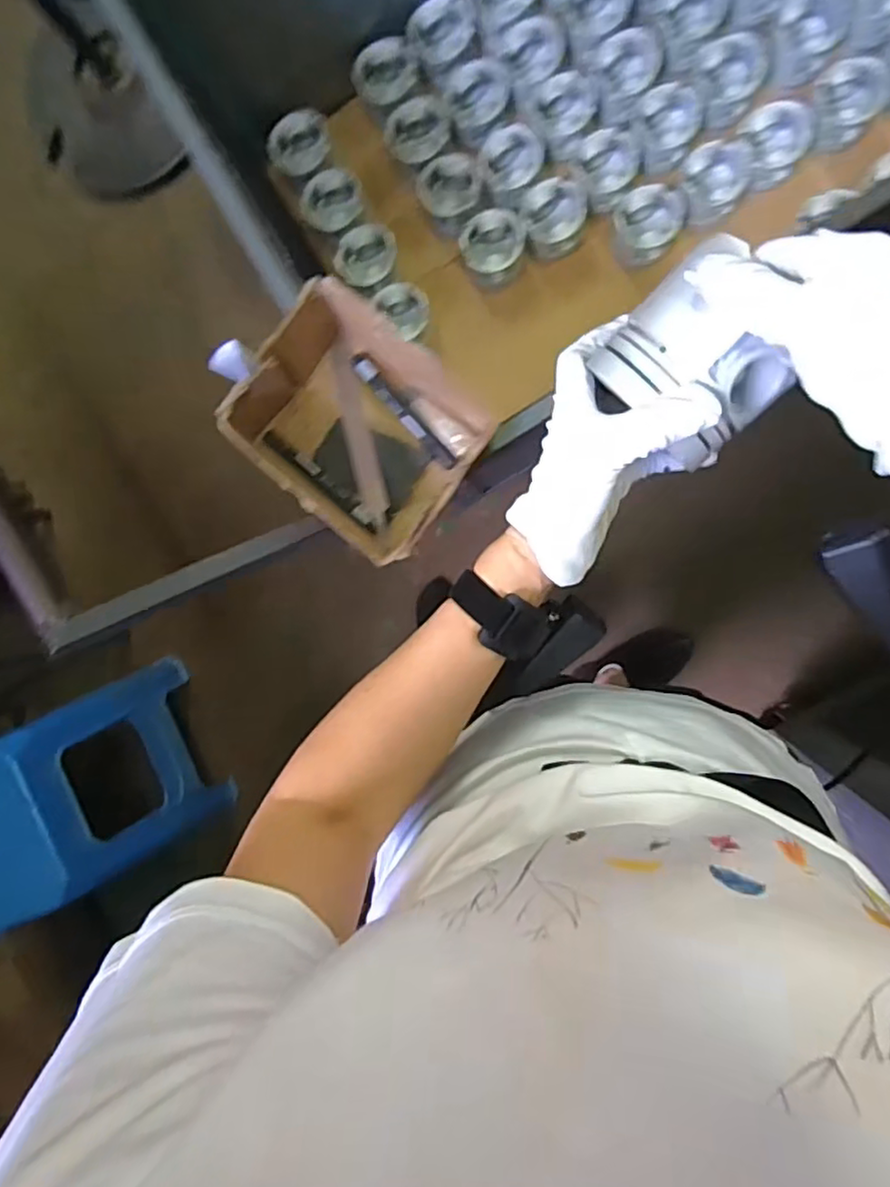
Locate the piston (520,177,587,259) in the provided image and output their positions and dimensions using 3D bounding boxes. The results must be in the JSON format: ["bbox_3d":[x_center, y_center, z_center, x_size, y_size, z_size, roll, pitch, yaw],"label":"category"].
[{"bbox_3d":[0.169,-0.584,1.004,0.093,0.079,0.094,-7,93,8],"label":"piston"}]

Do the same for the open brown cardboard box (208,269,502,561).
[{"bbox_3d":[-0.073,-0.151,0.587,0.211,0.101,0.166,39,97,4],"label":"open brown cardboard box"}]

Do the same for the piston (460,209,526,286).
[{"bbox_3d":[0.076,-0.542,1.011,0.093,0.077,0.085,0,93,8],"label":"piston"}]

